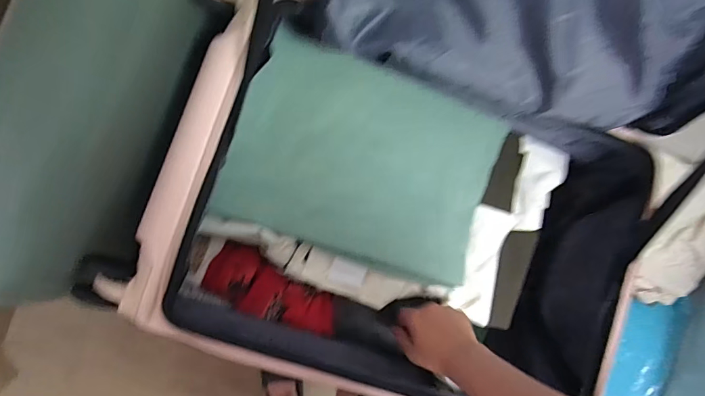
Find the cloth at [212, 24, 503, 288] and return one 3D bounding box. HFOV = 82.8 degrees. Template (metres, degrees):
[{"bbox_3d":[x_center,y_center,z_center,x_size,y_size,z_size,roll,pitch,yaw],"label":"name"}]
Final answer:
[{"bbox_3d":[0.024,-0.048,0.548,0.351,0.032,0.253,19,85,-8],"label":"cloth"}]

